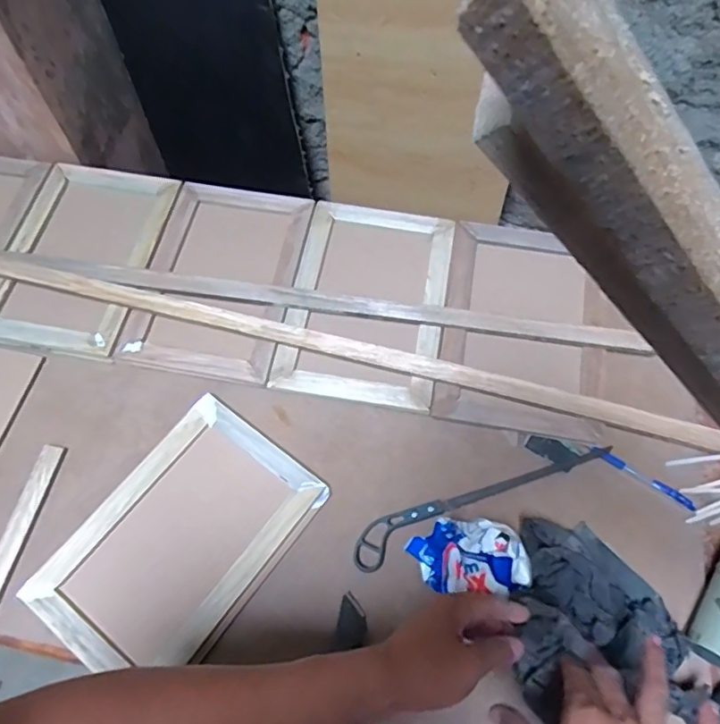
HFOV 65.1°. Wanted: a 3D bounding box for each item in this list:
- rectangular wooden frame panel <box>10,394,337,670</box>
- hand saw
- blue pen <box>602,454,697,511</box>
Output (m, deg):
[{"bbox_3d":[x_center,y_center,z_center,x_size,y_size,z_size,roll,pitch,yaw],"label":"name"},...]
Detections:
[{"bbox_3d":[-0.201,0.201,0.636,0.199,0.013,0.295,35,72,15],"label":"rectangular wooden frame panel"},{"bbox_3d":[0.140,0.155,0.662,0.322,0.013,0.046,-24,68,-9],"label":"hand saw"},{"bbox_3d":[0.333,0.134,0.661,0.125,0.010,0.012,32,71,14],"label":"blue pen"}]

